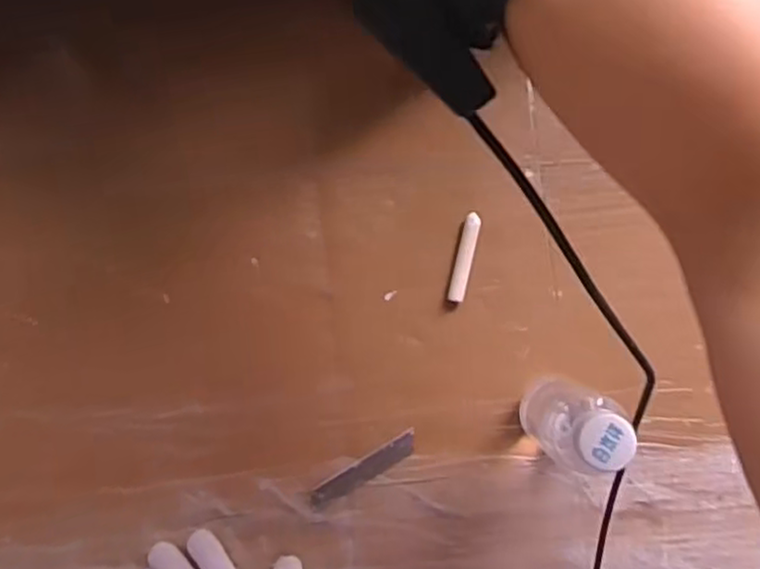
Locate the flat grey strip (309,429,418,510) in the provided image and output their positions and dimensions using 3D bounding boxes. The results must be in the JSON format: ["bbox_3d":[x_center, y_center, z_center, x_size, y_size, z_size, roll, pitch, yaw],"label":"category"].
[{"bbox_3d":[-0.012,0.148,0.574,0.096,0.004,0.019,-32,85,0],"label":"flat grey strip"}]

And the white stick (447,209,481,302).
[{"bbox_3d":[0.068,-0.021,0.574,0.014,0.010,0.071,13,87,3],"label":"white stick"}]

